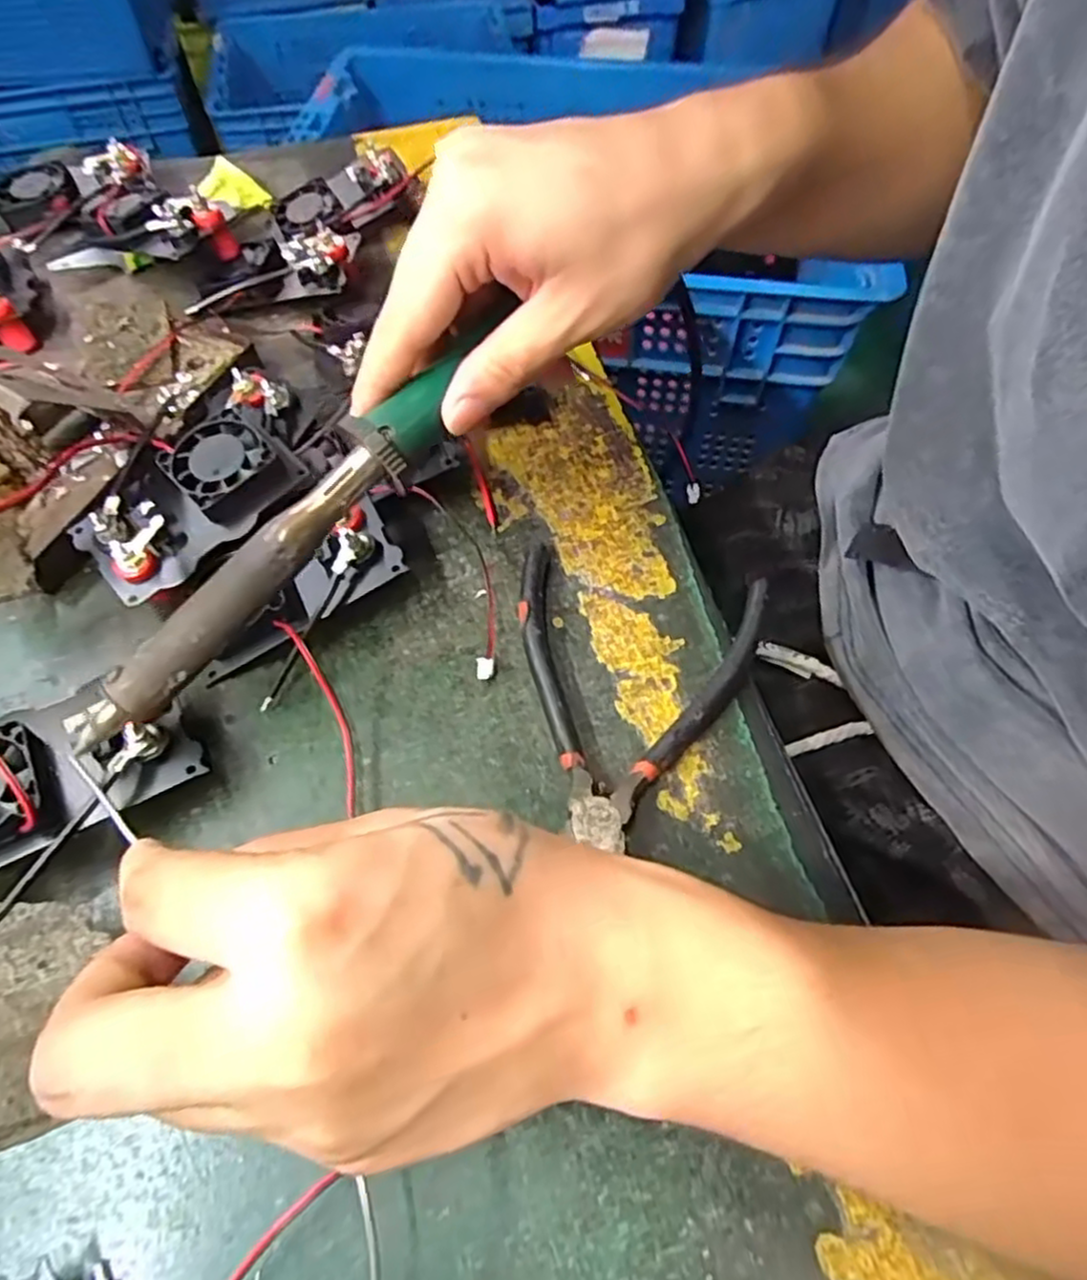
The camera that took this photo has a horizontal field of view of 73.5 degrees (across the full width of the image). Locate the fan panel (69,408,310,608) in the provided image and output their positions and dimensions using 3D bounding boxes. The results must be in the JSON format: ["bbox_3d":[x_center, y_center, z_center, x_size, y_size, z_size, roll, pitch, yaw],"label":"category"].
[{"bbox_3d":[-0.155,-0.062,0.311,0.060,0.022,0.087,37,66,19],"label":"fan panel"}]

